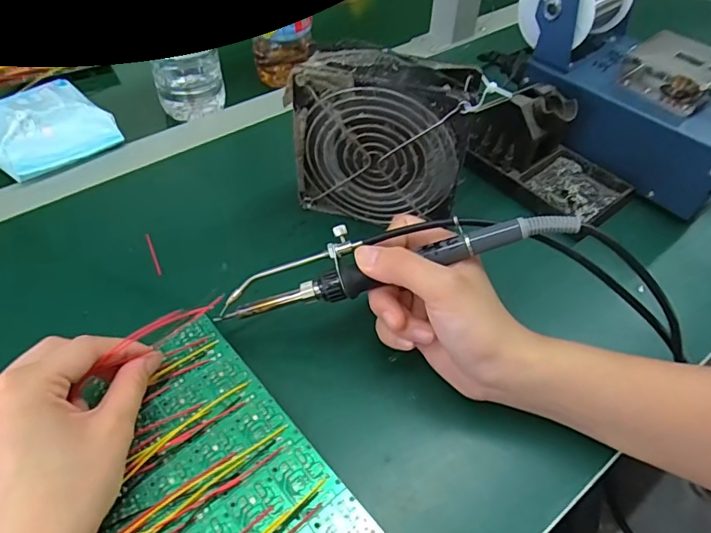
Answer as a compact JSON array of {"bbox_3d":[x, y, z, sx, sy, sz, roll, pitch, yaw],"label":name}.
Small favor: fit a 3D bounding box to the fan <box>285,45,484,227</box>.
[{"bbox_3d":[0.017,-0.089,0.358,0.120,0.114,0.044,10,50,6],"label":"fan"}]

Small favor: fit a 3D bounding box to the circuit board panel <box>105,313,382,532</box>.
[{"bbox_3d":[-0.076,0.113,0.259,0.098,0.014,0.166,-33,58,-26],"label":"circuit board panel"}]

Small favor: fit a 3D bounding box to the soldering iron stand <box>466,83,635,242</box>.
[{"bbox_3d":[0.163,-0.099,0.409,0.075,0.067,0.126,-36,60,-28],"label":"soldering iron stand"}]

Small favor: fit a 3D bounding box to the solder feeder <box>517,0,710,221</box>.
[{"bbox_3d":[0.237,-0.153,0.422,0.107,0.137,0.209,-30,57,-25],"label":"solder feeder"}]

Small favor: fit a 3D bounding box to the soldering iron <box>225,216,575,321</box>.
[{"bbox_3d":[0.018,-0.007,0.288,0.205,0.020,0.035,-15,50,8],"label":"soldering iron"}]

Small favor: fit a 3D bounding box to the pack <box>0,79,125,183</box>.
[{"bbox_3d":[-0.273,-0.122,0.437,0.098,0.040,0.096,-33,58,-26],"label":"pack"}]

